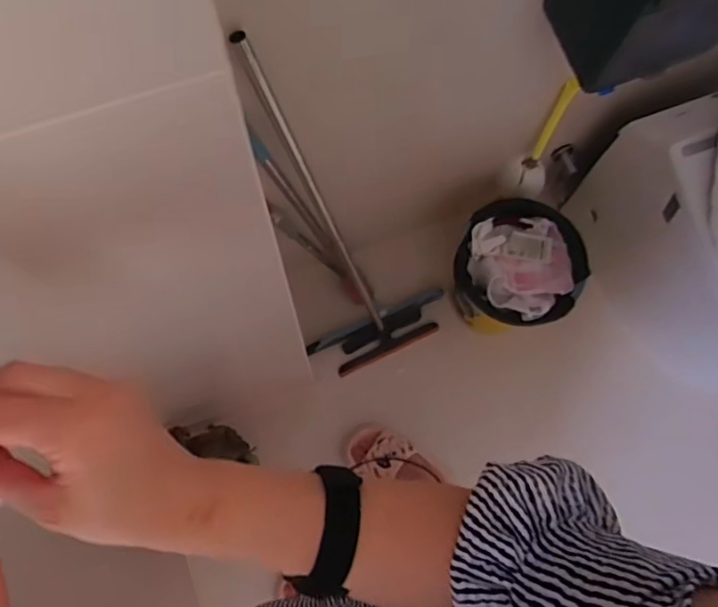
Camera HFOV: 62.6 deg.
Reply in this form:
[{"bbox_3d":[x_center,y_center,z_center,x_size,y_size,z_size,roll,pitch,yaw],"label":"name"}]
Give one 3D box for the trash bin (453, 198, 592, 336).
[{"bbox_3d":[0.345,-0.060,1.320,0.276,0.217,0.254,1,75,-2],"label":"trash bin"}]

